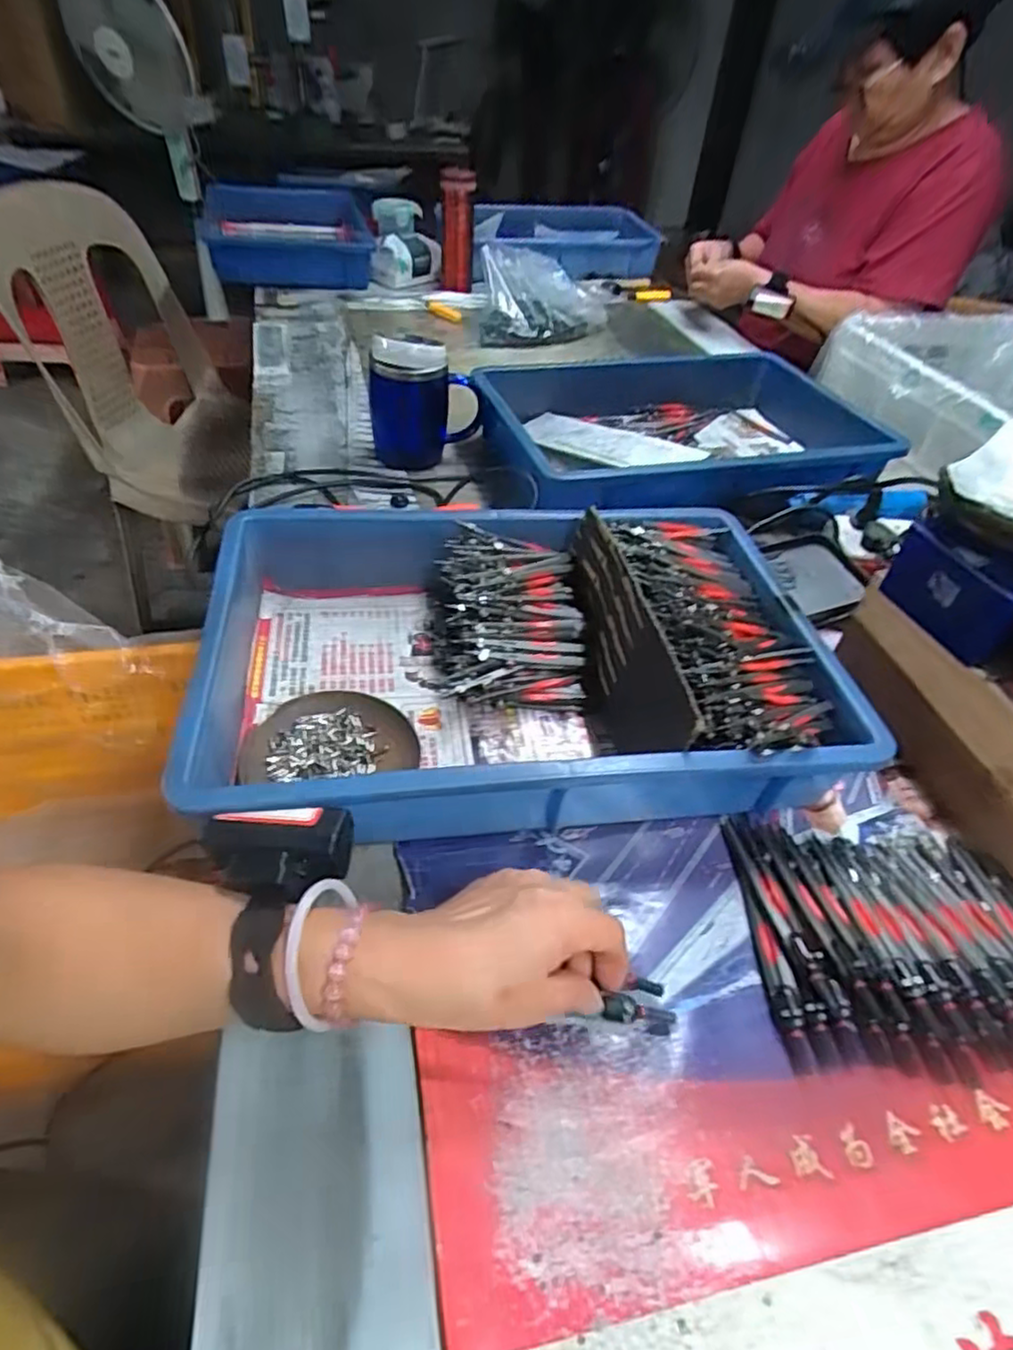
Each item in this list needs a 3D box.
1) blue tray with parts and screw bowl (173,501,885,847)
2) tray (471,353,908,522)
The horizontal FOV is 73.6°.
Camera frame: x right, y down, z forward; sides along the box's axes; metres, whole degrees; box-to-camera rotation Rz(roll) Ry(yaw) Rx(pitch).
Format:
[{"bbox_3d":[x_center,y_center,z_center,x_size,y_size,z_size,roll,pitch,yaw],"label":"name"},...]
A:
[{"bbox_3d":[0.012,-0.019,0.503,0.425,0.086,0.287,-4,46,-10],"label":"blue tray with parts and screw bowl"},{"bbox_3d":[0.191,-0.275,0.796,0.428,0.094,0.304,-4,46,-10],"label":"tray"}]

